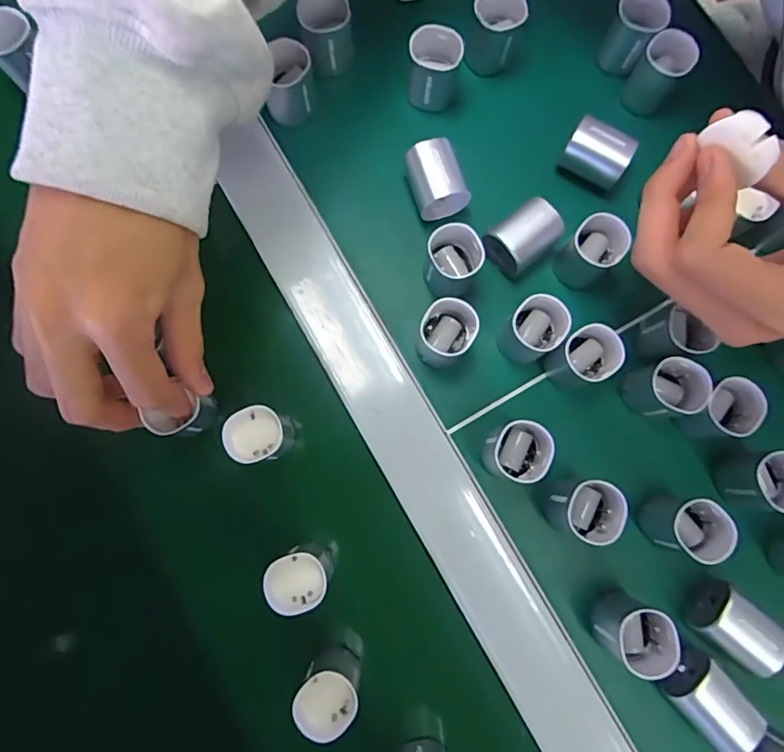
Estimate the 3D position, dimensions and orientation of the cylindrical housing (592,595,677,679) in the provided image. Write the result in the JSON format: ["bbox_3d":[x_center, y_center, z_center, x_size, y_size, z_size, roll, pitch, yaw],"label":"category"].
[{"bbox_3d":[0.121,0.129,0.256,0.027,0.035,0.030,30,80,6],"label":"cylindrical housing"}]

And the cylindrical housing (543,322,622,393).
[{"bbox_3d":[0.105,-0.010,0.281,0.031,0.033,0.029,0,78,0],"label":"cylindrical housing"}]

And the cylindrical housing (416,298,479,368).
[{"bbox_3d":[0.031,-0.025,0.281,0.029,0.032,0.035,20,79,4],"label":"cylindrical housing"}]

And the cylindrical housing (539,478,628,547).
[{"bbox_3d":[0.099,0.070,0.268,0.032,0.037,0.030,0,78,0],"label":"cylindrical housing"}]

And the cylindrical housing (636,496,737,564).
[{"bbox_3d":[0.152,0.079,0.264,0.034,0.030,0.030,5,78,1],"label":"cylindrical housing"}]

